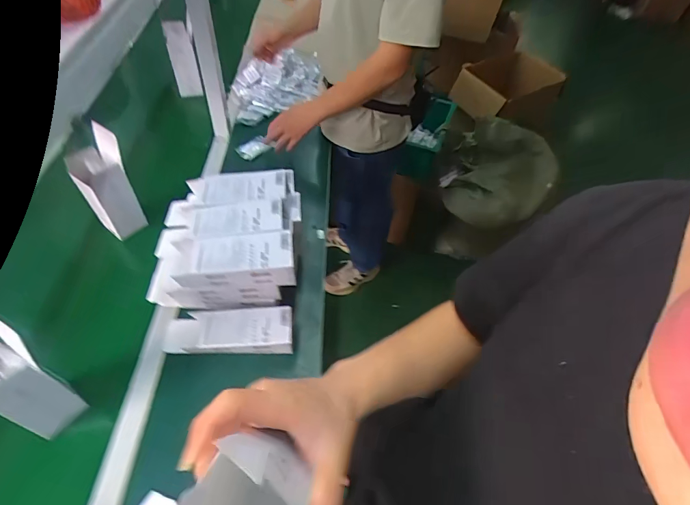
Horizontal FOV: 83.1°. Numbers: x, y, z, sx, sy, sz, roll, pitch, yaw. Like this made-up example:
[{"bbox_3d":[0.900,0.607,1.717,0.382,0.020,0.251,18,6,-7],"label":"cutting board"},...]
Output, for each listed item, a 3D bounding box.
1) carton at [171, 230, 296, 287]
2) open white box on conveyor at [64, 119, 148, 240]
[{"bbox_3d":[-0.186,0.014,0.658,0.198,0.077,0.082,-1,53,-6],"label":"carton"},{"bbox_3d":[-0.479,-0.139,0.787,0.092,0.221,0.095,39,59,22],"label":"open white box on conveyor"}]

